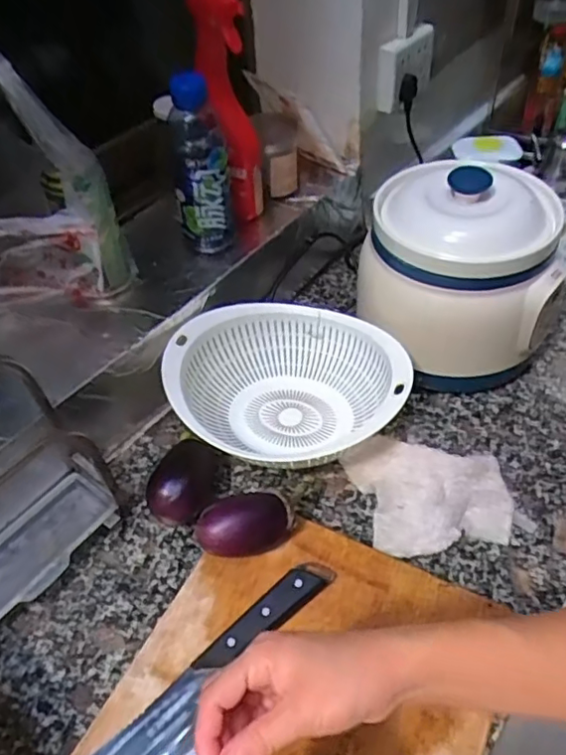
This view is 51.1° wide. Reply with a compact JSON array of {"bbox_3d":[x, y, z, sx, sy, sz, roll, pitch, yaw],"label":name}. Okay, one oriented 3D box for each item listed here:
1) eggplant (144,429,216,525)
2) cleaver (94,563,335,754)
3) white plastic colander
[{"bbox_3d":[-0.114,0.111,0.663,0.065,0.049,0.111,0,46,6],"label":"eggplant"},{"bbox_3d":[-0.058,0.271,0.507,0.074,0.022,0.292,33,58,31],"label":"cleaver"},{"bbox_3d":[0.003,0.017,0.704,0.278,0.100,0.224,8,48,13],"label":"white plastic colander"}]

